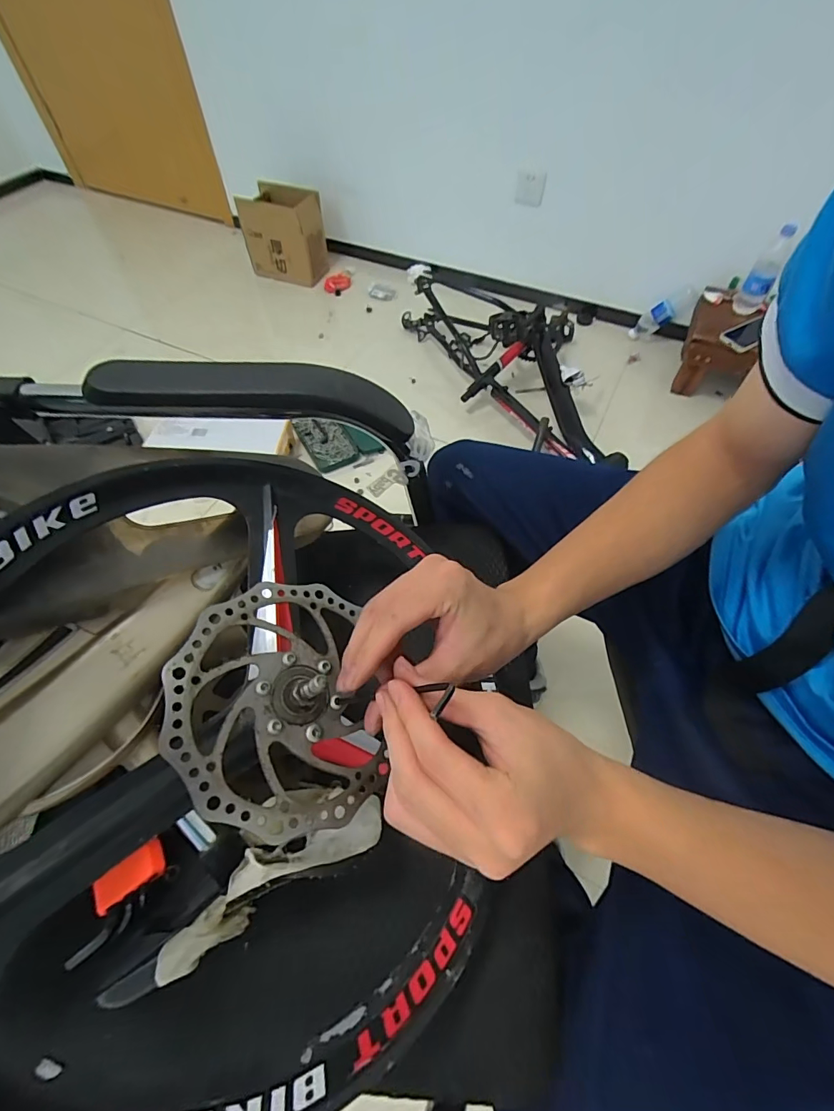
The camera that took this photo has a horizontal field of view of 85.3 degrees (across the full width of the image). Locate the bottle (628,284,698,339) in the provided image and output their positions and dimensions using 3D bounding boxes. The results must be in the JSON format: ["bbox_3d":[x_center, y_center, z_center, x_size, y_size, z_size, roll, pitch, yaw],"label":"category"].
[{"bbox_3d":[0.807,-0.795,1.494,0.211,0.064,0.062,-32,55,27],"label":"bottle"}]

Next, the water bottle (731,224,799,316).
[{"bbox_3d":[0.931,-0.752,1.218,0.071,0.211,0.076,32,62,19],"label":"water bottle"}]

